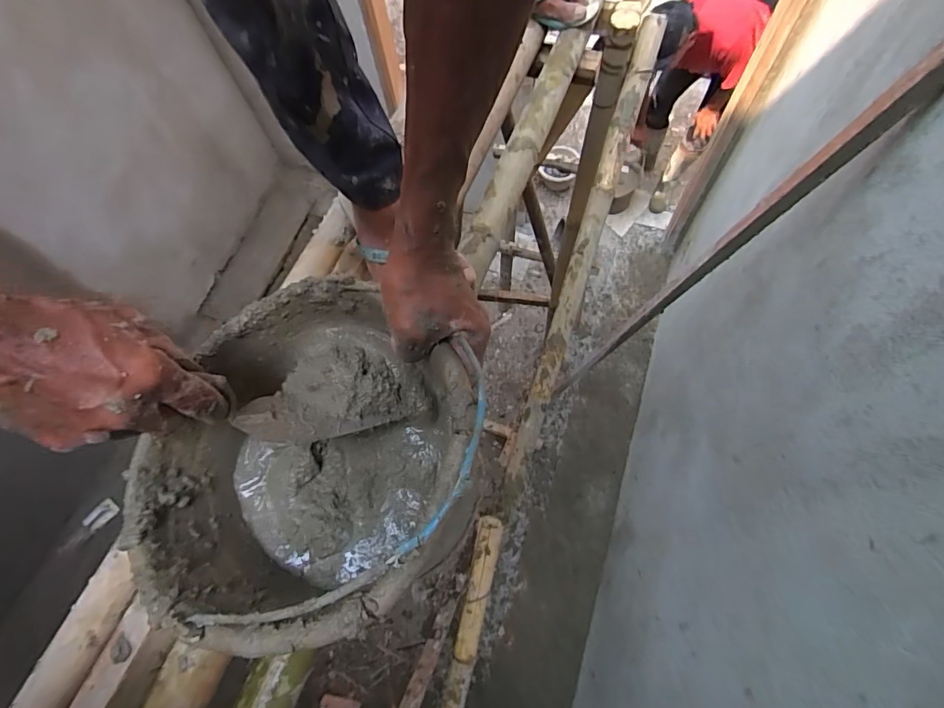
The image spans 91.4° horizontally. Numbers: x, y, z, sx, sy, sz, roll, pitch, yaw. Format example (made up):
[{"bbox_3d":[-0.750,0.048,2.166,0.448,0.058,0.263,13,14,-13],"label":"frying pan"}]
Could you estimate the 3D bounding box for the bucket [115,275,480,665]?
[{"bbox_3d":[-0.142,0.083,0.394,0.277,0.190,0.264,-1,66,3],"label":"bucket"}]

